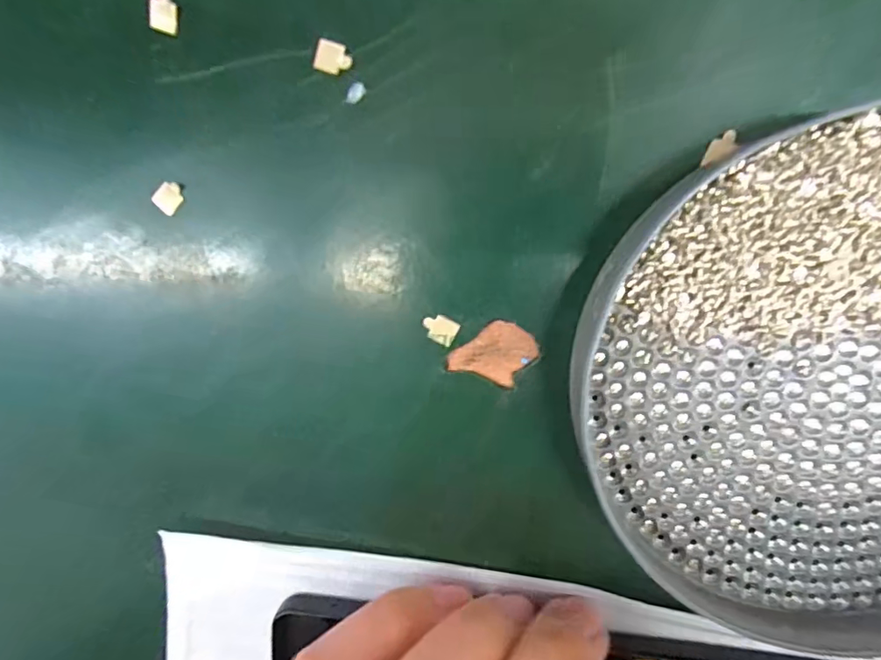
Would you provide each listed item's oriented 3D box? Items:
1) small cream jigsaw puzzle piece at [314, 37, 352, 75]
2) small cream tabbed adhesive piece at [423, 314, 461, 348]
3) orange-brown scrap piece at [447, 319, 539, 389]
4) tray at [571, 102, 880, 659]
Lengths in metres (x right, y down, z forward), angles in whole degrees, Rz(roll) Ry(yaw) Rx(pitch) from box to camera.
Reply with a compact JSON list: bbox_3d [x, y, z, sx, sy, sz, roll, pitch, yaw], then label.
[{"bbox_3d":[-0.024,-0.062,0.113,0.009,0.004,0.007,17,104,5],"label":"small cream jigsaw puzzle piece"},{"bbox_3d":[0.000,0.000,0.124,0.009,0.004,0.006,29,100,2],"label":"small cream tabbed adhesive piece"},{"bbox_3d":[0.014,0.007,0.124,0.016,0.004,0.018,38,100,0],"label":"orange-brown scrap piece"},{"bbox_3d":[0.089,0.014,0.108,0.111,0.015,0.112,1,98,6],"label":"tray"}]

